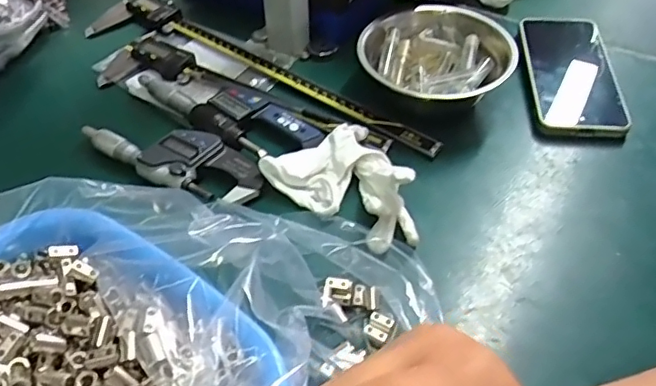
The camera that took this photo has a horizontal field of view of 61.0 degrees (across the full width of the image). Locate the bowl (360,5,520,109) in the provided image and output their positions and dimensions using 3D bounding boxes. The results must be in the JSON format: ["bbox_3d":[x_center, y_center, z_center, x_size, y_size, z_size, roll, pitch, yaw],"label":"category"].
[{"bbox_3d":[0.091,-0.107,0.477,0.123,0.051,0.123,0,48,0],"label":"bowl"}]

